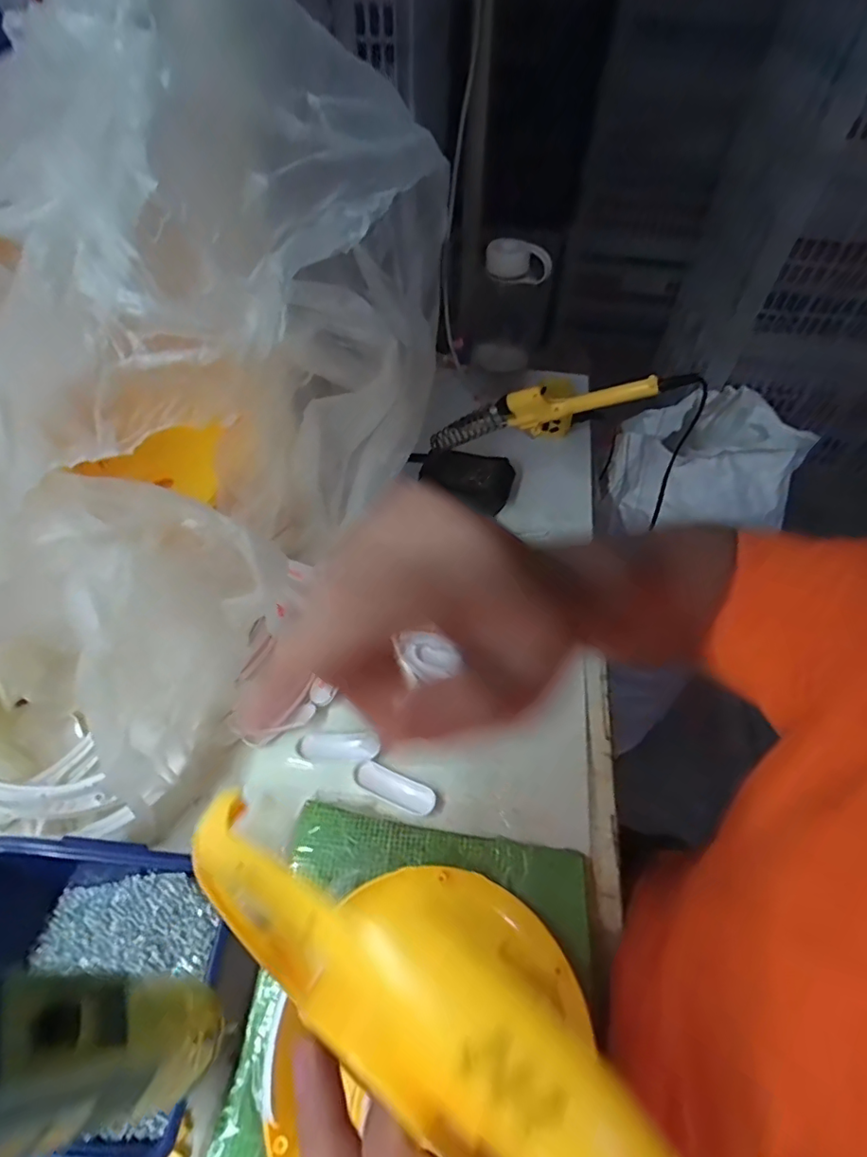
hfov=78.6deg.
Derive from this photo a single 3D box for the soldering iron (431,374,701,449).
[{"bbox_3d":[0.117,-0.181,0.551,0.264,0.054,0.039,-4,47,30],"label":"soldering iron"}]

